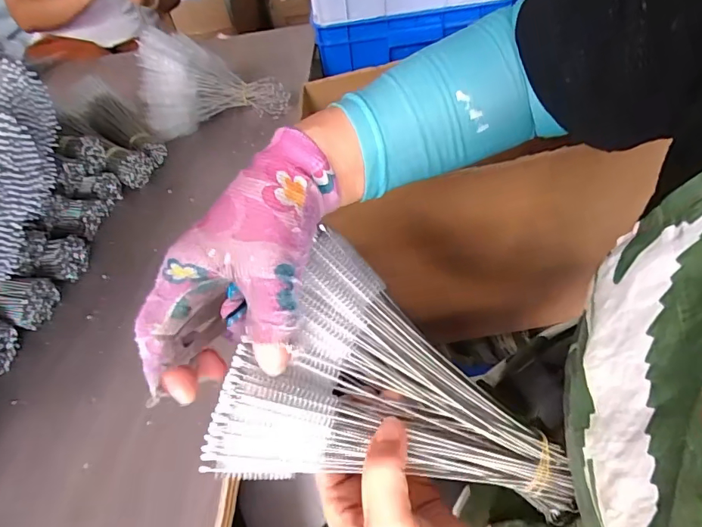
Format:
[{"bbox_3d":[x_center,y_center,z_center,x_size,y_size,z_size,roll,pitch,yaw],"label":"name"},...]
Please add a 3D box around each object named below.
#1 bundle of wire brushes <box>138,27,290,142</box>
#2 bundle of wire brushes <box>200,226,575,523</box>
[{"bbox_3d":[-0.211,-0.281,0.705,0.207,0.136,0.092,-13,43,-3],"label":"bundle of wire brushes"},{"bbox_3d":[0.021,0.107,0.276,0.210,0.055,0.139,44,58,-4],"label":"bundle of wire brushes"}]

